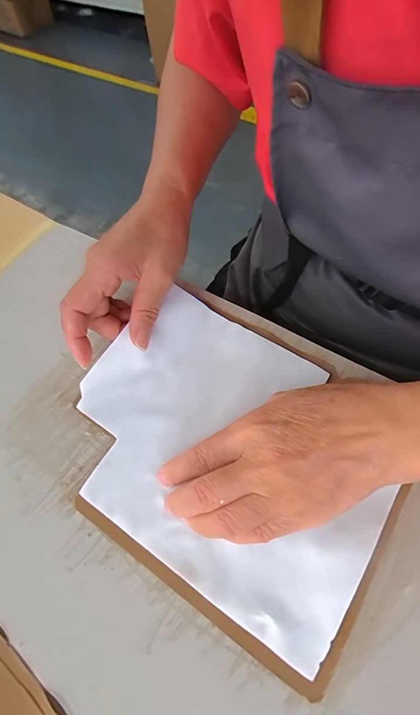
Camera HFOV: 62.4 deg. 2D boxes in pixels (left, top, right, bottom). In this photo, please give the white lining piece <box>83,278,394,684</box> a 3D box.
[{"bbox_3d":[0.011,0.059,0.255,0.229,0.016,0.176,30,71,19],"label":"white lining piece"}]

